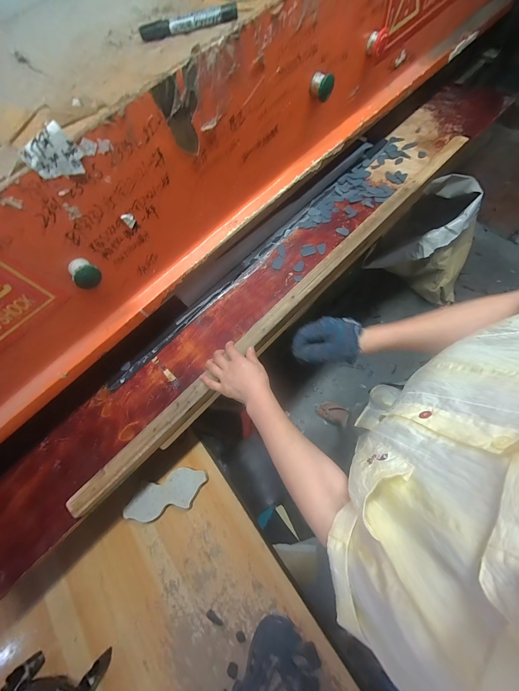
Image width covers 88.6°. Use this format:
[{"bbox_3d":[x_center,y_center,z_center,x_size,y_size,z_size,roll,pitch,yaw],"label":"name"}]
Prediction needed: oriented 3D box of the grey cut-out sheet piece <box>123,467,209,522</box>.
[{"bbox_3d":[-0.209,0.332,0.596,0.186,0.014,0.079,-20,62,2],"label":"grey cut-out sheet piece"}]

